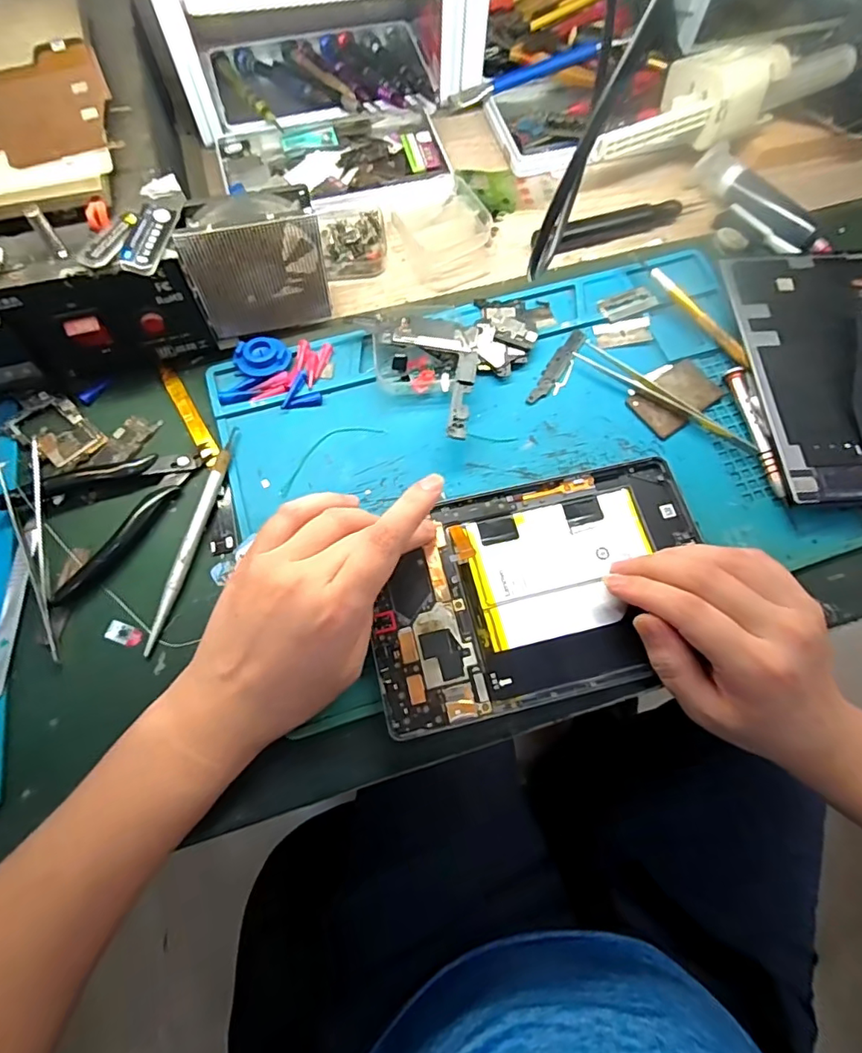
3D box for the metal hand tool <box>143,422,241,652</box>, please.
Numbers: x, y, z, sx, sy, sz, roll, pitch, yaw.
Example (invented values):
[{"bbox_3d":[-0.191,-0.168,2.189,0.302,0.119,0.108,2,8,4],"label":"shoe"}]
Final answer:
[{"bbox_3d":[-0.142,0.004,0.322,0.009,0.009,0.142,12,71,2],"label":"metal hand tool"}]

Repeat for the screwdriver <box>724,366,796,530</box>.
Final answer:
[{"bbox_3d":[0.218,-0.055,0.351,0.009,0.009,0.113,-9,72,-5],"label":"screwdriver"}]

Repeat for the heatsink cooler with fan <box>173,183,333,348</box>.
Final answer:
[{"bbox_3d":[-0.108,-0.163,0.338,0.080,0.081,0.028,-17,73,-7],"label":"heatsink cooler with fan"}]

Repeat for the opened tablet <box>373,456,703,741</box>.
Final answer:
[{"bbox_3d":[0.065,0.034,0.313,0.201,0.012,0.126,-13,72,-6],"label":"opened tablet"}]

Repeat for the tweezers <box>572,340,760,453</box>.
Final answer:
[{"bbox_3d":[0.161,-0.090,0.365,0.132,0.009,0.018,34,73,9],"label":"tweezers"}]

